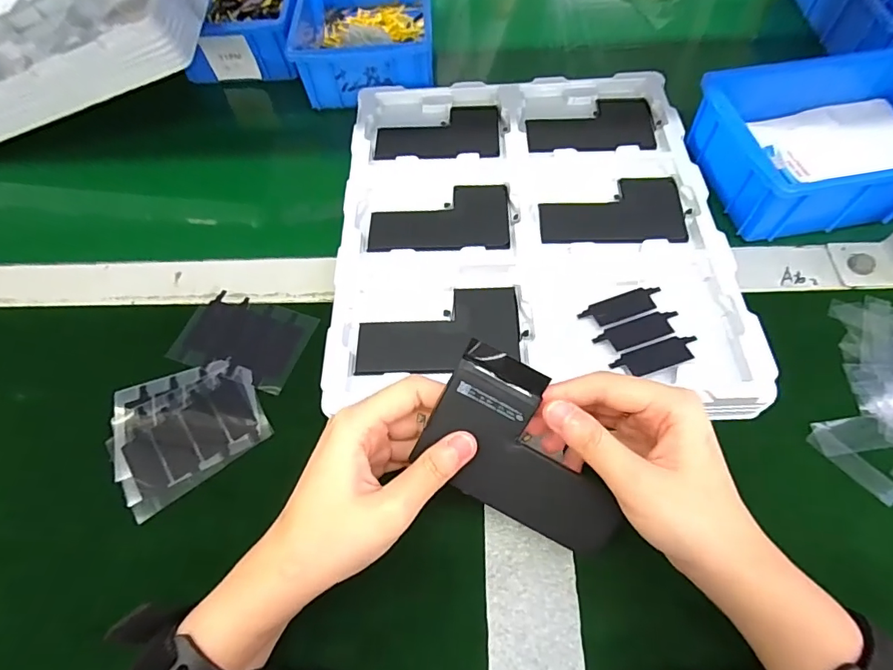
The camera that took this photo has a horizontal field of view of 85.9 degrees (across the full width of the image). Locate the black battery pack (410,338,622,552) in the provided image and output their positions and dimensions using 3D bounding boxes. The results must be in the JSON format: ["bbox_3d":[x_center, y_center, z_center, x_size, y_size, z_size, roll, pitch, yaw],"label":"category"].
[{"bbox_3d":[0.045,0.059,0.238,0.110,0.006,0.070,28,99,-6],"label":"black battery pack"}]

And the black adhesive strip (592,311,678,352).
[{"bbox_3d":[0.125,-0.003,0.311,0.058,0.004,0.018,-19,62,-7],"label":"black adhesive strip"}]

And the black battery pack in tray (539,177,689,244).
[{"bbox_3d":[0.125,-0.096,0.365,0.108,0.006,0.066,-1,61,3],"label":"black battery pack in tray"}]

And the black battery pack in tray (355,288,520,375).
[{"bbox_3d":[-0.005,-0.003,0.323,0.106,0.004,0.058,-4,61,1],"label":"black battery pack in tray"}]

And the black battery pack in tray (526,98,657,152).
[{"bbox_3d":[0.124,-0.180,0.412,0.107,0.009,0.066,-1,61,3],"label":"black battery pack in tray"}]

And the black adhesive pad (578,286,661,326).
[{"bbox_3d":[0.118,-0.019,0.321,0.058,0.004,0.019,-20,62,-8],"label":"black adhesive pad"}]

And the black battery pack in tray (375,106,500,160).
[{"bbox_3d":[-0.007,-0.177,0.421,0.106,0.005,0.066,-2,61,2],"label":"black battery pack in tray"}]

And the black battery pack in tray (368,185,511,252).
[{"bbox_3d":[-0.005,-0.090,0.371,0.106,0.006,0.066,-2,61,2],"label":"black battery pack in tray"}]

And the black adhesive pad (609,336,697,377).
[{"bbox_3d":[0.131,0.013,0.299,0.057,0.004,0.018,-18,62,-7],"label":"black adhesive pad"}]

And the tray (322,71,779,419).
[{"bbox_3d":[0.059,-0.087,0.374,0.272,0.030,0.307,-3,61,2],"label":"tray"}]

